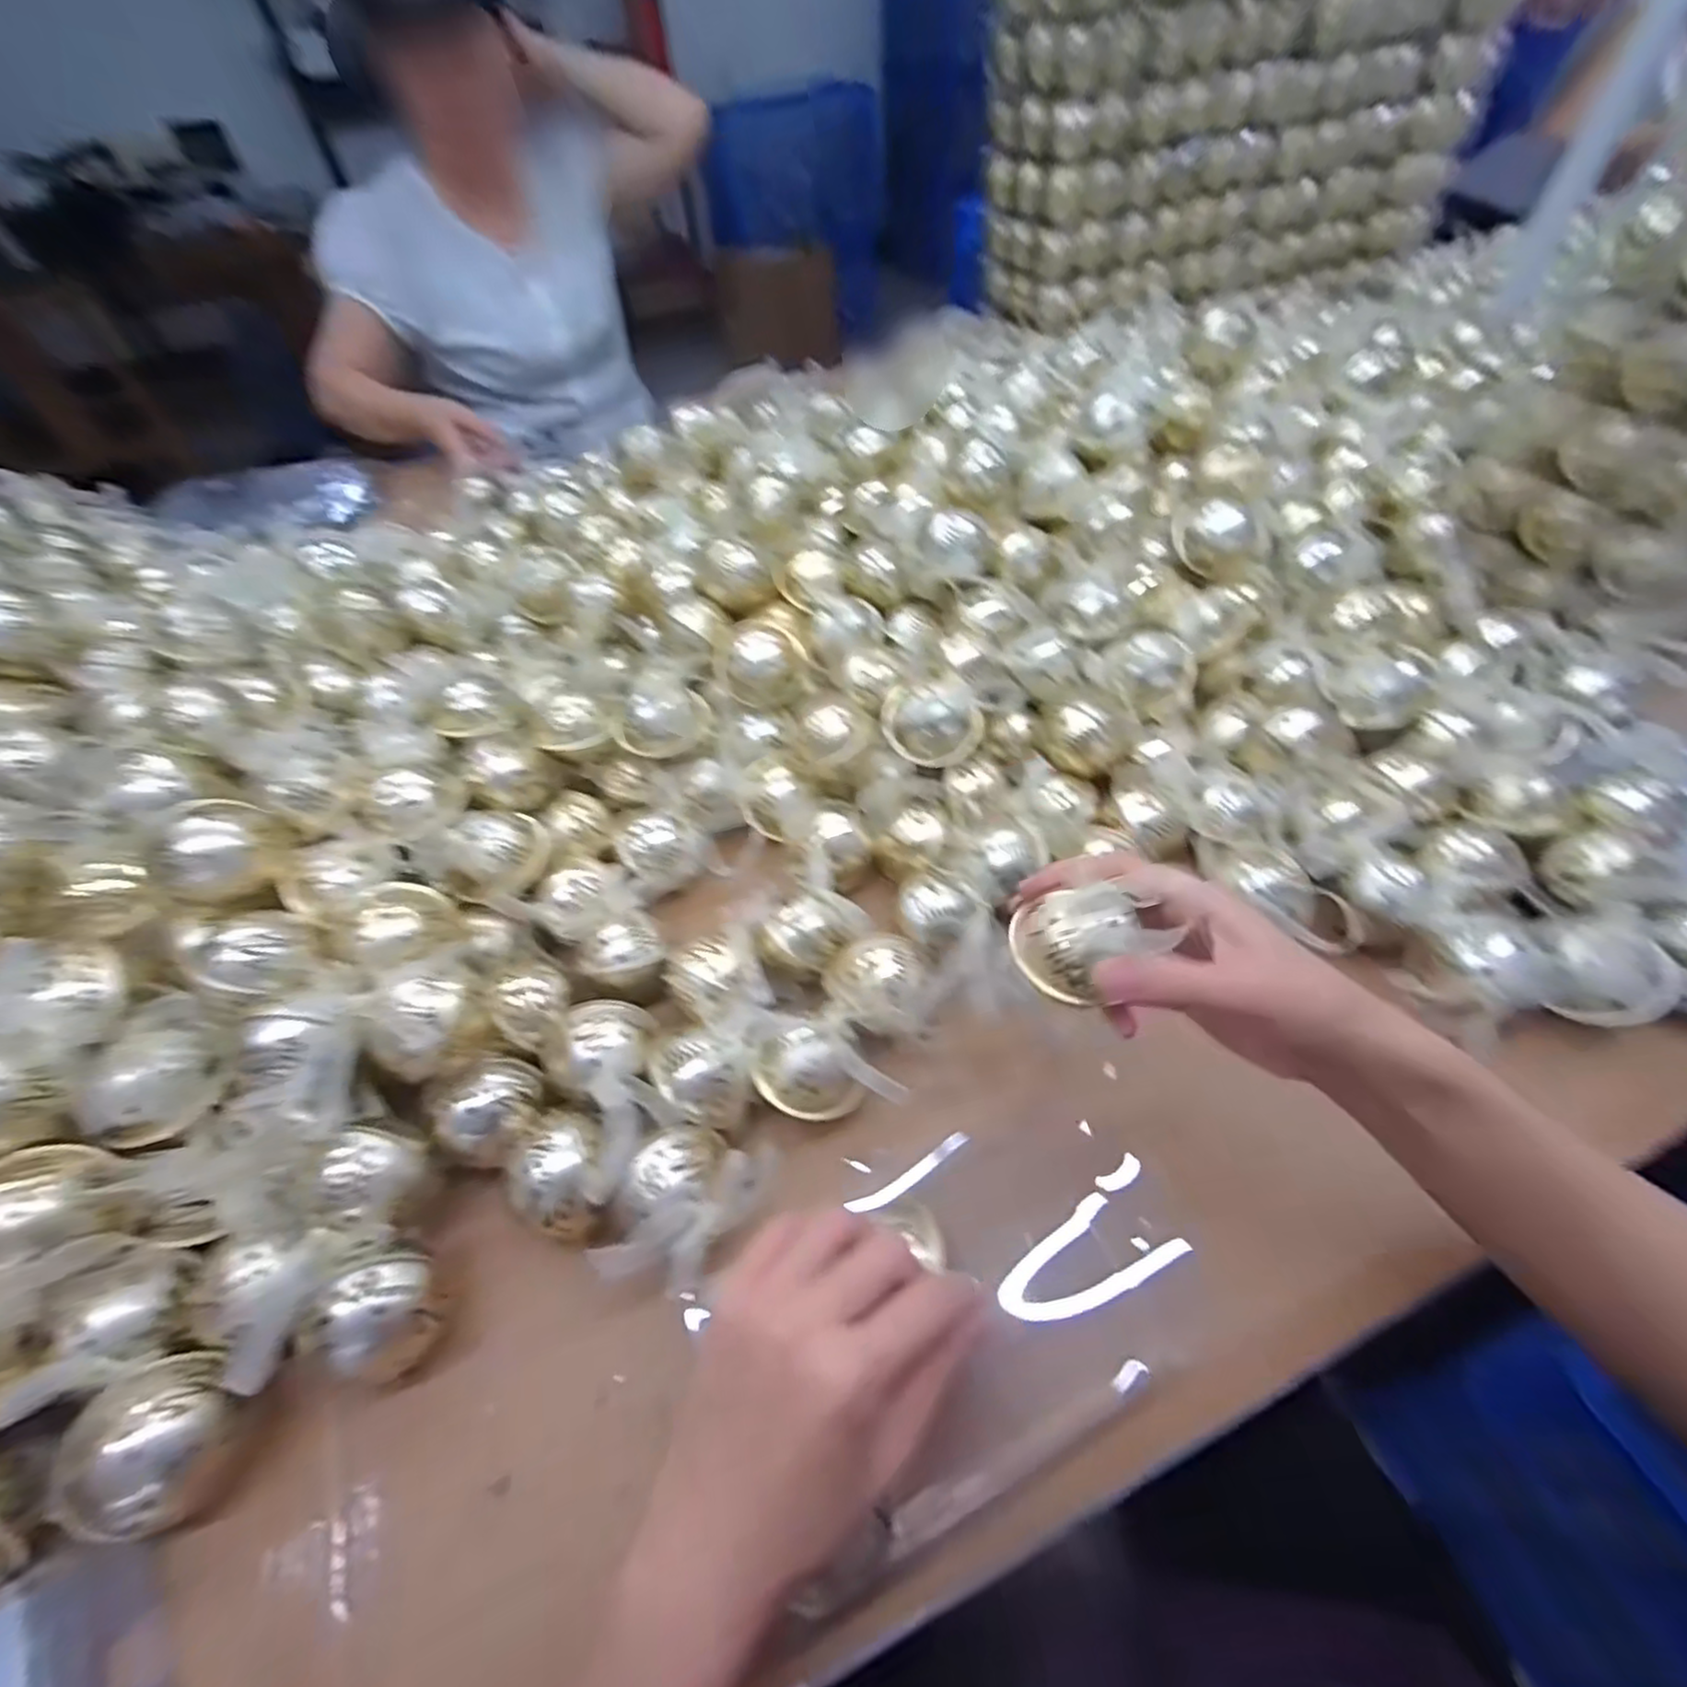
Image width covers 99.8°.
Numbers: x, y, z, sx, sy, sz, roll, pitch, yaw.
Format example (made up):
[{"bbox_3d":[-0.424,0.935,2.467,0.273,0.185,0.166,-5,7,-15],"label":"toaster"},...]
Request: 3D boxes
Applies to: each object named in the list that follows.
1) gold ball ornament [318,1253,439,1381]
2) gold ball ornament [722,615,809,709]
[{"bbox_3d":[-0.201,0.208,0.311,0.045,0.046,0.047,5,52,7],"label":"gold ball ornament"},{"bbox_3d":[-0.060,-0.133,0.521,0.061,0.052,0.059,-7,51,-2],"label":"gold ball ornament"}]

